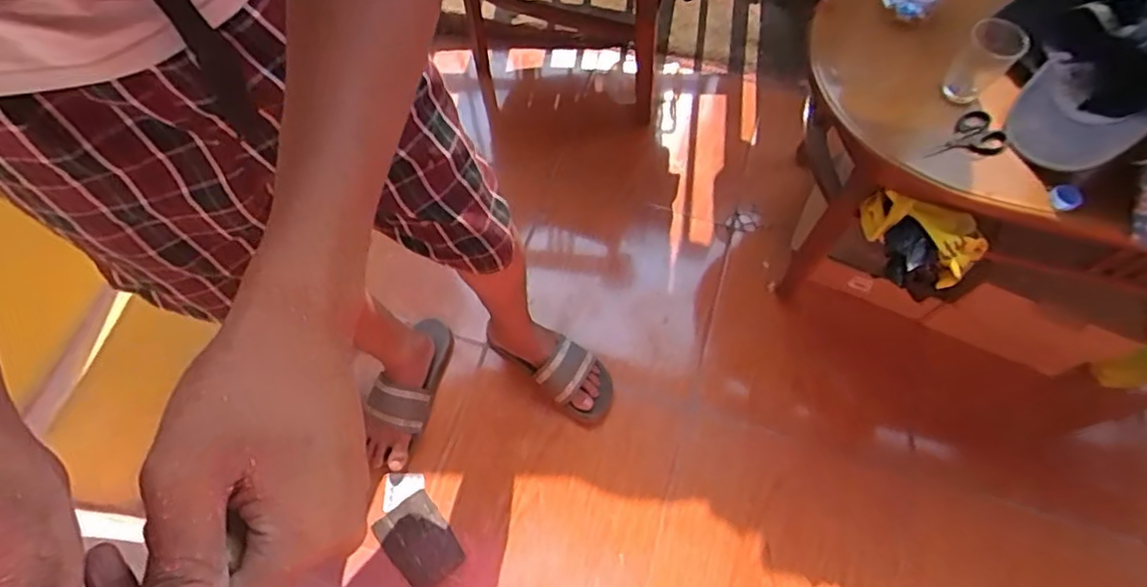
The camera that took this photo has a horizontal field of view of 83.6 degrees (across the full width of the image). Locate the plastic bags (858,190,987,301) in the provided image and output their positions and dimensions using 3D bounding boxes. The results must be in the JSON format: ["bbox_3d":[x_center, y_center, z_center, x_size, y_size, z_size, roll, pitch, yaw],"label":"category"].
[{"bbox_3d":[0.460,-0.068,0.887,0.156,0.097,0.098,41,73,16],"label":"plastic bags"}]

